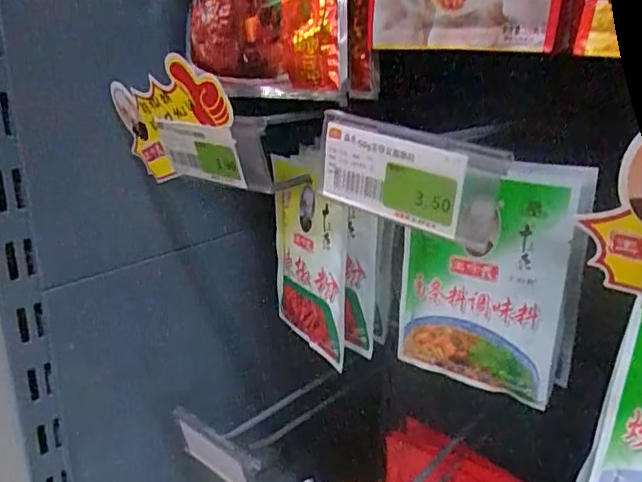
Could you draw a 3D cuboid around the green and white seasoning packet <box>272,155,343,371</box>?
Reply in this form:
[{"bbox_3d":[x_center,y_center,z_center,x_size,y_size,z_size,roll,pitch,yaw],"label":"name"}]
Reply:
[{"bbox_3d":[-0.016,0.015,0.470,0.016,0.148,0.104,-12,21,-31],"label":"green and white seasoning packet"}]

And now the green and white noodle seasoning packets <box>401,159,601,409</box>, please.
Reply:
[{"bbox_3d":[0.106,0.023,0.385,0.112,0.154,0.017,19,26,39],"label":"green and white noodle seasoning packets"}]

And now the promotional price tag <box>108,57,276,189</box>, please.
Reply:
[{"bbox_3d":[-0.092,-0.074,0.378,0.145,0.085,0.010,10,40,42],"label":"promotional price tag"}]

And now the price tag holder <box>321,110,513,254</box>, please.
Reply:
[{"bbox_3d":[0.040,-0.031,0.281,0.096,0.047,0.015,19,26,39],"label":"price tag holder"}]

